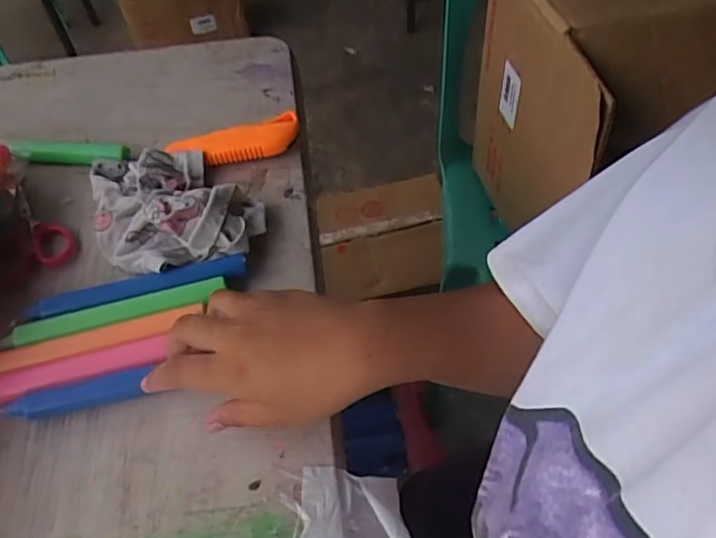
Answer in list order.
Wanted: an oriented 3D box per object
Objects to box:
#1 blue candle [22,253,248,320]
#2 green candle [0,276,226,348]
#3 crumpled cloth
[{"bbox_3d":[-0.166,0.015,0.461,0.162,0.017,0.021,-11,53,-6],"label":"blue candle"},{"bbox_3d":[-0.180,0.033,0.449,0.161,0.016,0.019,-12,53,-7],"label":"green candle"},{"bbox_3d":[-0.152,-0.061,0.502,0.126,0.046,0.141,-16,54,-10],"label":"crumpled cloth"}]

